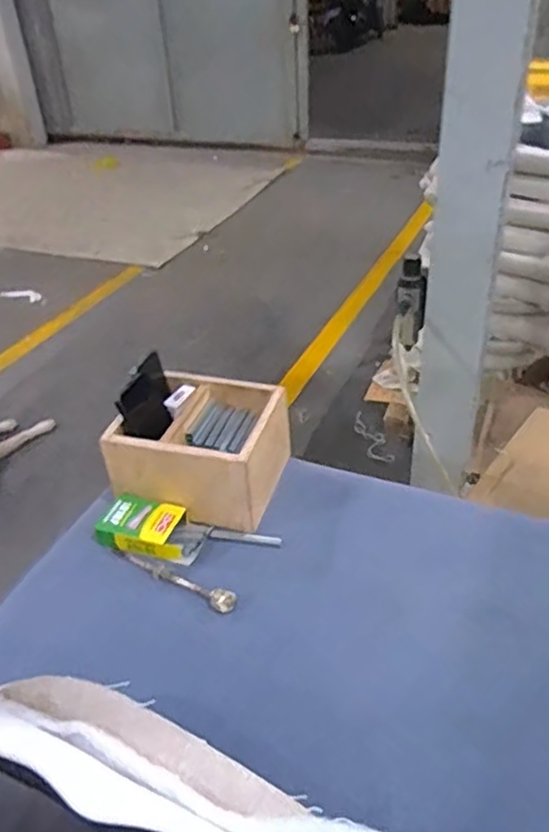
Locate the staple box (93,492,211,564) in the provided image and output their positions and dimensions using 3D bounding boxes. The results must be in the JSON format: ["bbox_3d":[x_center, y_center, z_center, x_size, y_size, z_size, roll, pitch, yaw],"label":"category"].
[{"bbox_3d":[-0.170,0.159,0.911,0.150,0.031,0.087,4,37,12],"label":"staple box"}]

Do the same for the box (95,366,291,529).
[{"bbox_3d":[-0.107,0.043,0.982,0.224,0.119,0.206,9,38,17],"label":"box"}]

